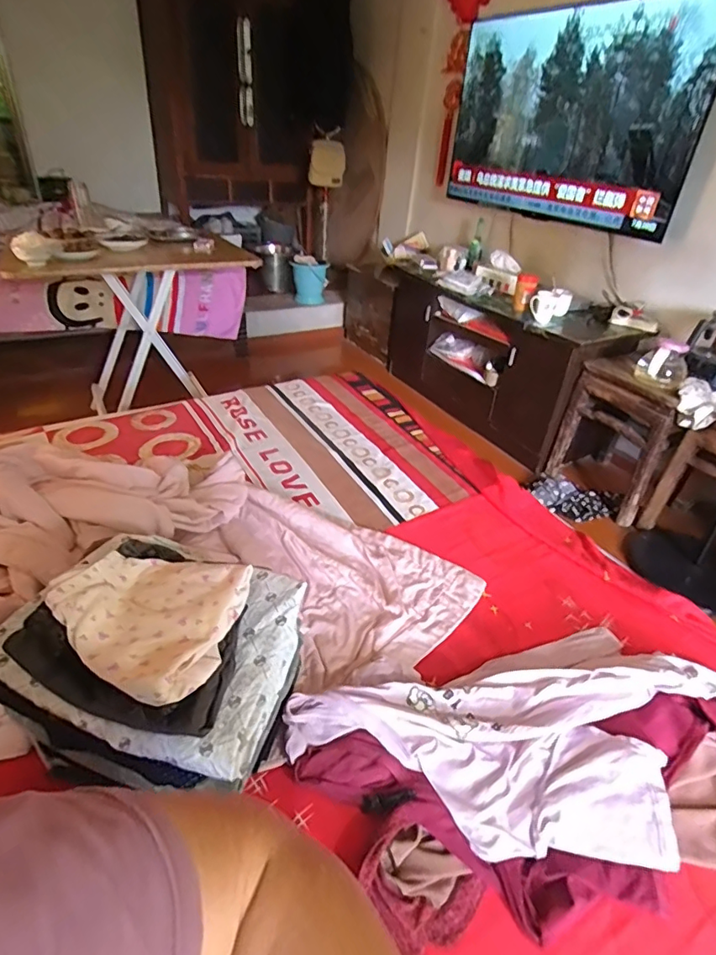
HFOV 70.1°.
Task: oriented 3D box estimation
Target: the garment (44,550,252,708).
[{"bbox_3d":[-0.222,0.141,0.532,0.189,0.038,0.158,13,35,11],"label":"garment"}]

